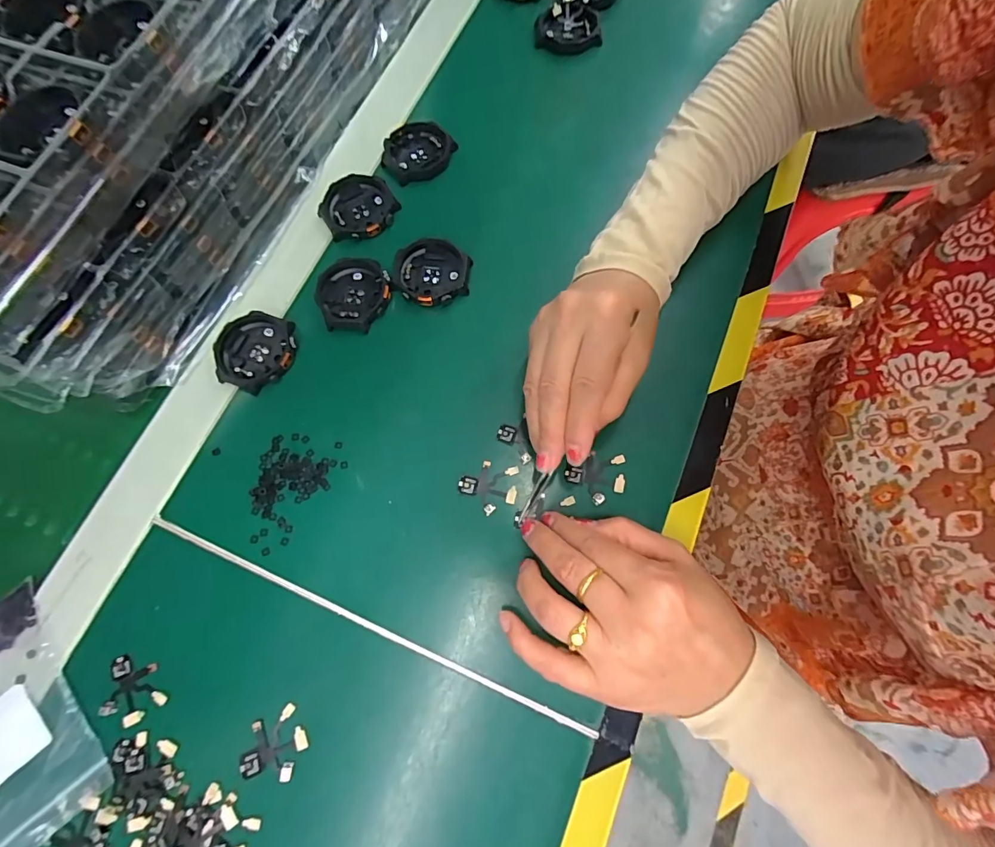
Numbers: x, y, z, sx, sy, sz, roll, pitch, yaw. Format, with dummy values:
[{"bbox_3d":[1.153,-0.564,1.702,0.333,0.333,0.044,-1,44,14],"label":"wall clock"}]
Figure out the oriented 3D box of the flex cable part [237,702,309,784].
[{"bbox_3d":[-0.117,0.167,0.239,0.034,0.004,0.033,2,72,1],"label":"flex cable part"}]

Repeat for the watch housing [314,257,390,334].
[{"bbox_3d":[-0.099,-0.089,0.316,0.049,0.009,0.054,-7,72,-2],"label":"watch housing"}]

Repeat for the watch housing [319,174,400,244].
[{"bbox_3d":[-0.102,-0.159,0.336,0.053,0.007,0.051,0,72,1],"label":"watch housing"}]

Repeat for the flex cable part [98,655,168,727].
[{"bbox_3d":[-0.199,0.147,0.249,0.036,0.004,0.029,14,73,5],"label":"flex cable part"}]

